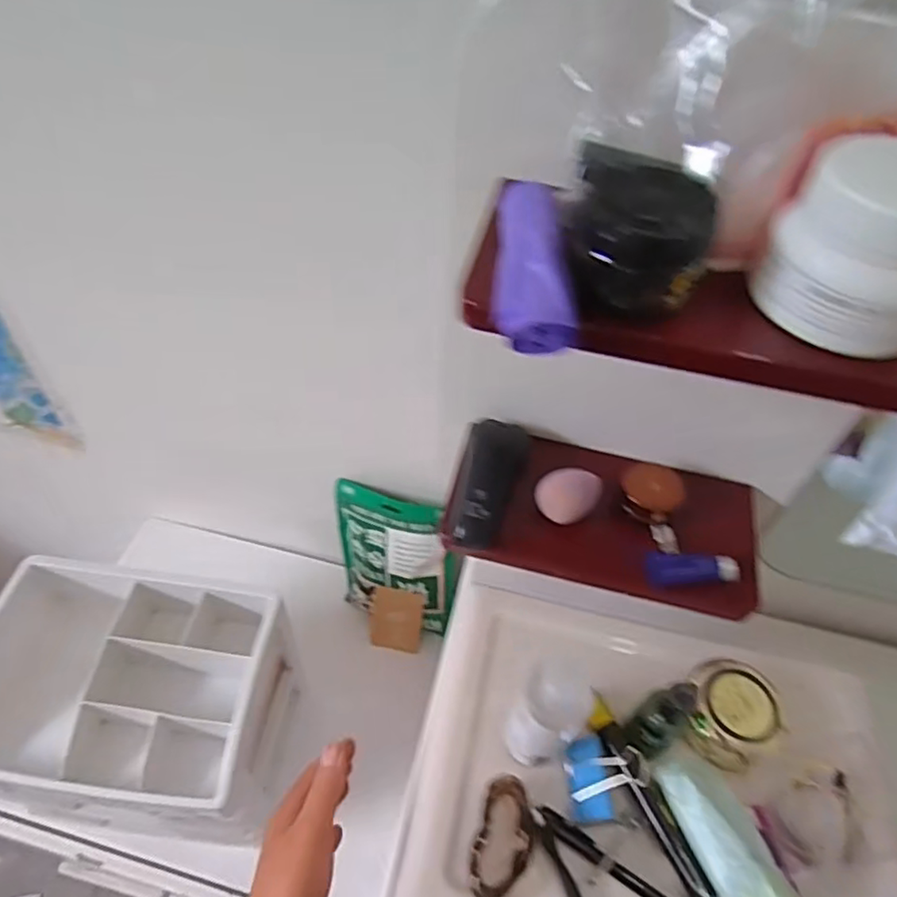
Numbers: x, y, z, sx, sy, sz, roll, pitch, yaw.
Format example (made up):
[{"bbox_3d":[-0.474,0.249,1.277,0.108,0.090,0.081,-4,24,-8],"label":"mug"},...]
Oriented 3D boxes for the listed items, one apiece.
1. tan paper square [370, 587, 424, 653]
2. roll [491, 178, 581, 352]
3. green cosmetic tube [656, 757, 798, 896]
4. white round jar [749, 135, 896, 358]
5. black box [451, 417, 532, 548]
[{"bbox_3d":[-0.069,0.222,0.815,0.076,0.084,0.007,4,10,22],"label":"tan paper square"},{"bbox_3d":[0.040,-0.105,0.332,0.036,0.027,0.128,1,50,-3],"label":"roll"},{"bbox_3d":[0.181,0.249,0.388,0.047,0.028,0.113,-12,52,-14],"label":"green cosmetic tube"},{"bbox_3d":[0.203,-0.093,0.307,0.071,0.065,0.079,-18,54,-18],"label":"white round jar"},{"bbox_3d":[0.035,0.029,0.526,0.048,0.027,0.115,10,50,4],"label":"black box"}]

